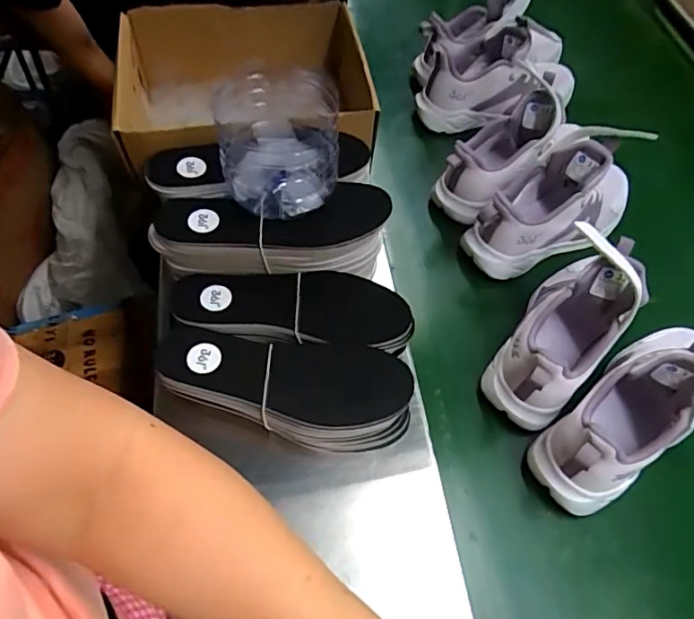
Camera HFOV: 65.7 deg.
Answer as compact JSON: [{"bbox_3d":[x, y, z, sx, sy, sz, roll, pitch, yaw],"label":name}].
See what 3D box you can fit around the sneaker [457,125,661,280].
[{"bbox_3d":[0.237,-0.124,0.579,0.216,0.110,0.079,-27,62,-18],"label":"sneaker"}]

